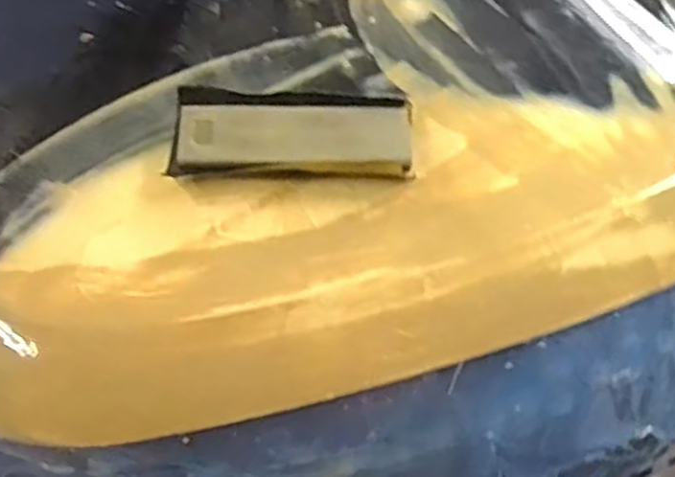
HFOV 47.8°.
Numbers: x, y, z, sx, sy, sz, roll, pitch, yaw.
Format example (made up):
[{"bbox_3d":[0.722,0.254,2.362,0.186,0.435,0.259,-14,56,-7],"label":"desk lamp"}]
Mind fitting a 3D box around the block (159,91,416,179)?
[{"bbox_3d":[-0.044,-0.110,0.769,0.236,0.027,0.093,0,50,0],"label":"block"}]

